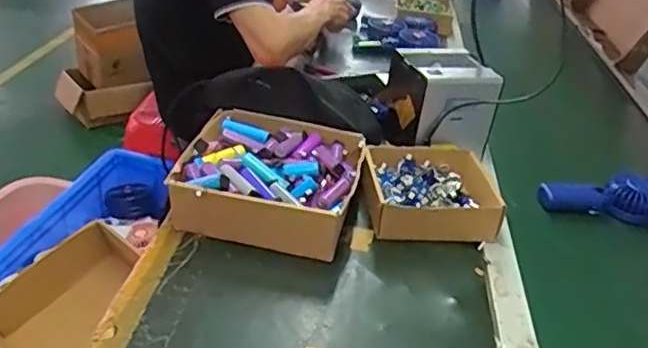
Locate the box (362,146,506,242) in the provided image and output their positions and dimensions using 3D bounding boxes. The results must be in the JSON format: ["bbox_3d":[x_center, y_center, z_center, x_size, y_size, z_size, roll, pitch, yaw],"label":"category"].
[{"bbox_3d":[0.139,0.018,0.807,0.175,0.048,0.160,3,33,-6],"label":"box"}]

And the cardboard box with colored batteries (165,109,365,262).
[{"bbox_3d":[-0.066,0.004,0.771,0.210,0.070,0.219,12,33,6],"label":"cardboard box with colored batteries"}]

